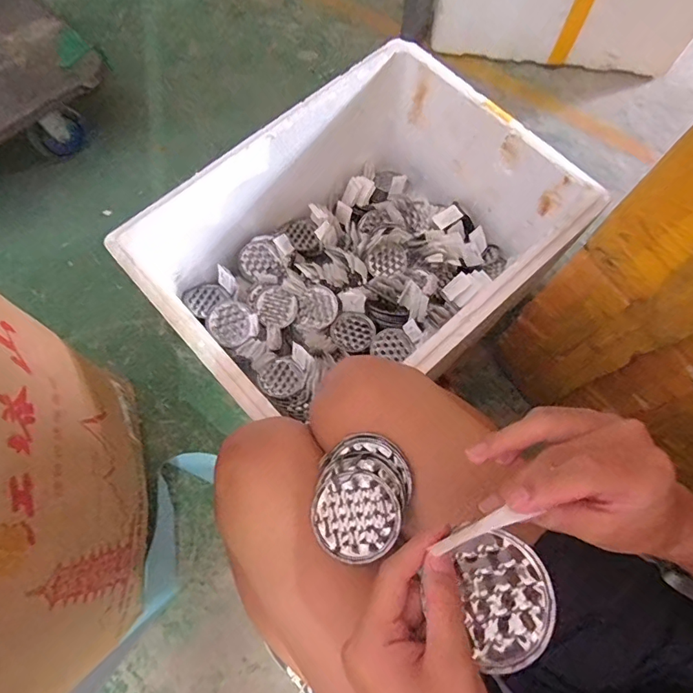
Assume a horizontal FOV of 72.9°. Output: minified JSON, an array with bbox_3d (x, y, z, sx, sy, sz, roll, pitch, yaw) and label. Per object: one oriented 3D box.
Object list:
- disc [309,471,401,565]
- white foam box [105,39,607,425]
[{"bbox_3d":[0.008,0.150,0.413,0.075,0.004,0.074,-1,85,6],"label":"disc"},{"bbox_3d":[0.035,-0.157,0.780,0.449,0.249,0.627,43,75,13],"label":"white foam box"}]

